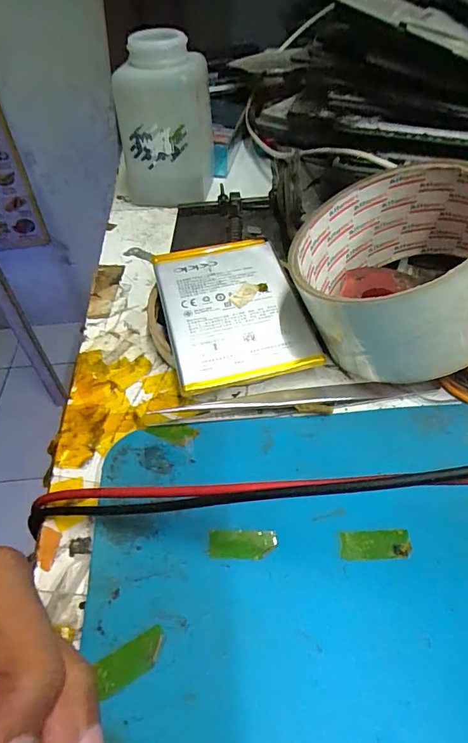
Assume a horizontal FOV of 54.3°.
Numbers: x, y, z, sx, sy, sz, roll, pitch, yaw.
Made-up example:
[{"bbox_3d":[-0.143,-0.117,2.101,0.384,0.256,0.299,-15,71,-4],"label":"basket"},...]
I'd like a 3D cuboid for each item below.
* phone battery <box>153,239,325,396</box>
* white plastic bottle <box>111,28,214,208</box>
[{"bbox_3d":[0.000,-0.030,0.215,0.063,0.005,0.084,-13,57,-6],"label":"phone battery"},{"bbox_3d":[-0.045,-0.158,0.296,0.058,0.092,0.050,-9,48,-6],"label":"white plastic bottle"}]

